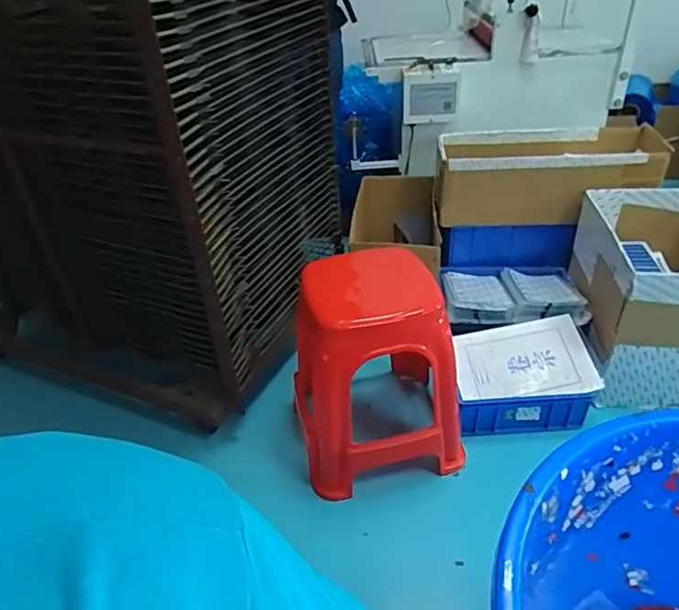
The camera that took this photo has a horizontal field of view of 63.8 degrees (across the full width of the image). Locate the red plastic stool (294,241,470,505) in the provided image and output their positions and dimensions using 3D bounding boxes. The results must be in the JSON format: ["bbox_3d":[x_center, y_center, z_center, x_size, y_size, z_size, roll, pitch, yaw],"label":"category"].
[{"bbox_3d":[0.071,0.133,1.257,0.354,0.479,0.309,-13,36,-11],"label":"red plastic stool"}]

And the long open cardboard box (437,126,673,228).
[{"bbox_3d":[0.612,-0.380,1.627,0.628,0.206,0.219,1,36,8],"label":"long open cardboard box"}]

